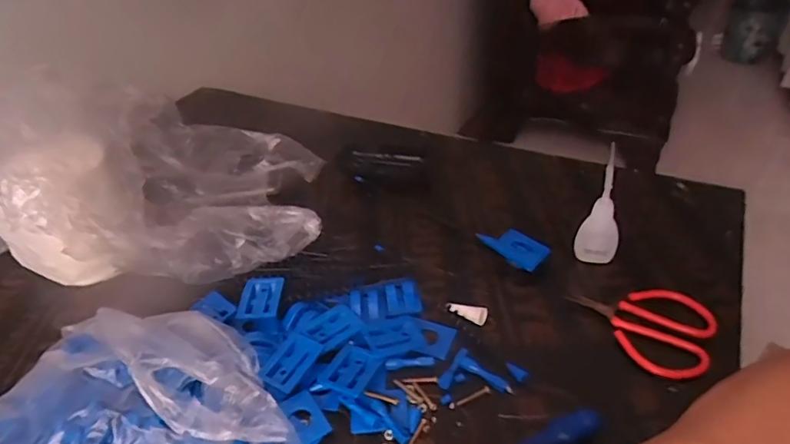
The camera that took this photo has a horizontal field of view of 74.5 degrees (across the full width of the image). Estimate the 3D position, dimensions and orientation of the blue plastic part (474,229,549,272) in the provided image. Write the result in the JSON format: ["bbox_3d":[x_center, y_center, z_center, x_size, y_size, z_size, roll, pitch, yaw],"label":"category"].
[{"bbox_3d":[0.111,0.023,0.497,0.032,0.019,0.068,-32,45,-31],"label":"blue plastic part"}]

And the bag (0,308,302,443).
[{"bbox_3d":[-0.176,0.130,0.351,0.213,0.061,0.166,5,38,13],"label":"bag"}]

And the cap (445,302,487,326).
[{"bbox_3d":[0.062,0.074,0.443,0.036,0.012,0.015,19,44,29],"label":"cap"}]

